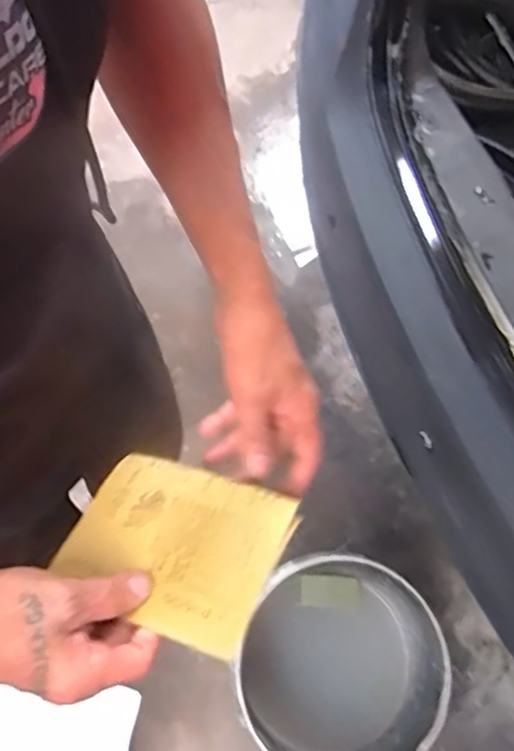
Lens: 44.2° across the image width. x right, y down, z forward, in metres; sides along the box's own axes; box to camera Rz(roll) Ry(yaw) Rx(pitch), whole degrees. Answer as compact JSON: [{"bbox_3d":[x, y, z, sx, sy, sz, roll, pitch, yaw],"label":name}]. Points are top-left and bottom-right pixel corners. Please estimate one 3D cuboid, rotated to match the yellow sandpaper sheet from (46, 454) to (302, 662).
[{"bbox_3d":[-0.054,0.113,0.429,0.136,0.008,0.113,16,53,13],"label":"yellow sandpaper sheet"}]

